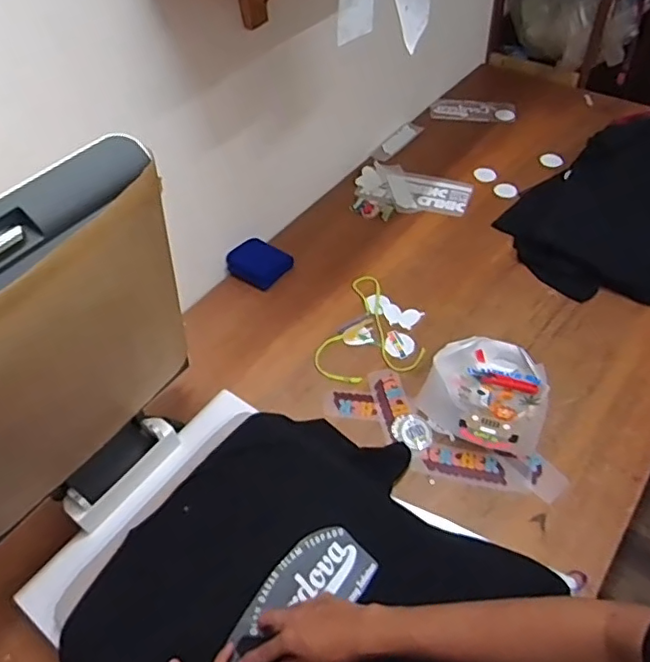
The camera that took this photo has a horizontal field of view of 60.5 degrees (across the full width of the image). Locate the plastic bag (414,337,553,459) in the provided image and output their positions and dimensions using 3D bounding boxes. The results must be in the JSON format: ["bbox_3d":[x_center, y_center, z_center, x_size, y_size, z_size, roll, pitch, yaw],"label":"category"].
[{"bbox_3d":[0.284,0.106,0.988,0.198,0.060,0.222,14,54,13],"label":"plastic bag"}]

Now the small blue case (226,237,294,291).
[{"bbox_3d":[-0.145,-0.155,1.240,0.120,0.039,0.115,29,58,23],"label":"small blue case"}]

